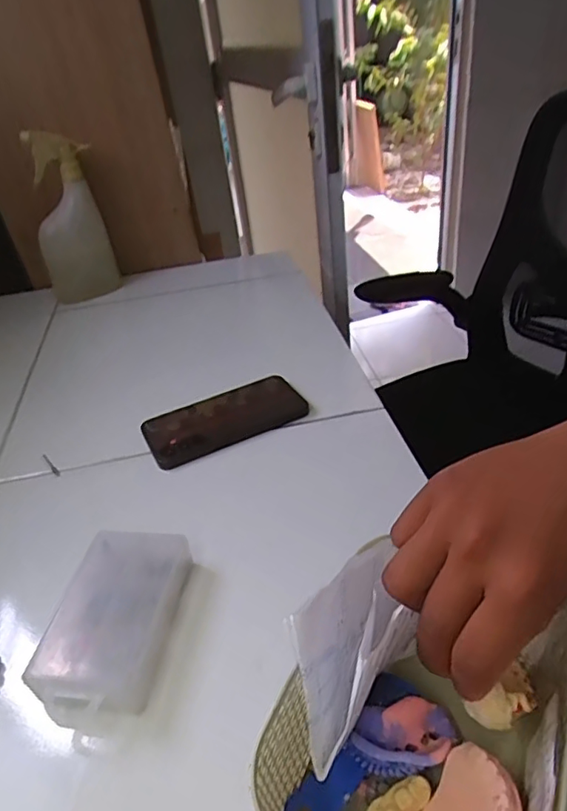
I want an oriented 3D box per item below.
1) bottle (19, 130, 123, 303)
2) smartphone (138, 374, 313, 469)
[{"bbox_3d":[-0.334,-0.283,0.835,0.108,0.235,0.052,-19,37,-16],"label":"bottle"},{"bbox_3d":[-0.061,0.011,0.566,0.165,0.011,0.082,-20,42,-18],"label":"smartphone"}]

